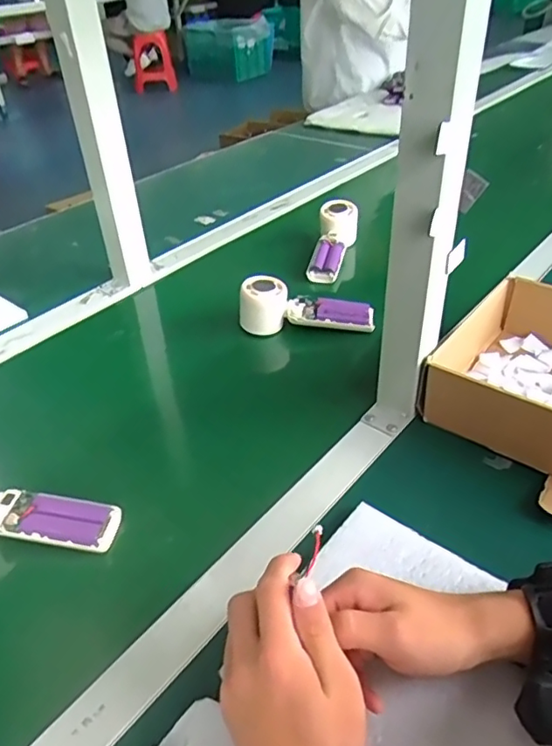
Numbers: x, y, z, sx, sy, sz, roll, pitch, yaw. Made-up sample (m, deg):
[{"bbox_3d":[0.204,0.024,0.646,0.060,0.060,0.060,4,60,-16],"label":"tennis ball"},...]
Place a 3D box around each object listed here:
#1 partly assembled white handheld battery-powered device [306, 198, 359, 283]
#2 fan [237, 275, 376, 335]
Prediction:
[{"bbox_3d":[0.081,-0.193,0.853,0.055,0.046,0.158,10,53,15],"label":"partly assembled white handheld battery-powered device"},{"bbox_3d":[0.038,-0.082,0.708,0.162,0.053,0.050,-1,38,2],"label":"fan"}]

